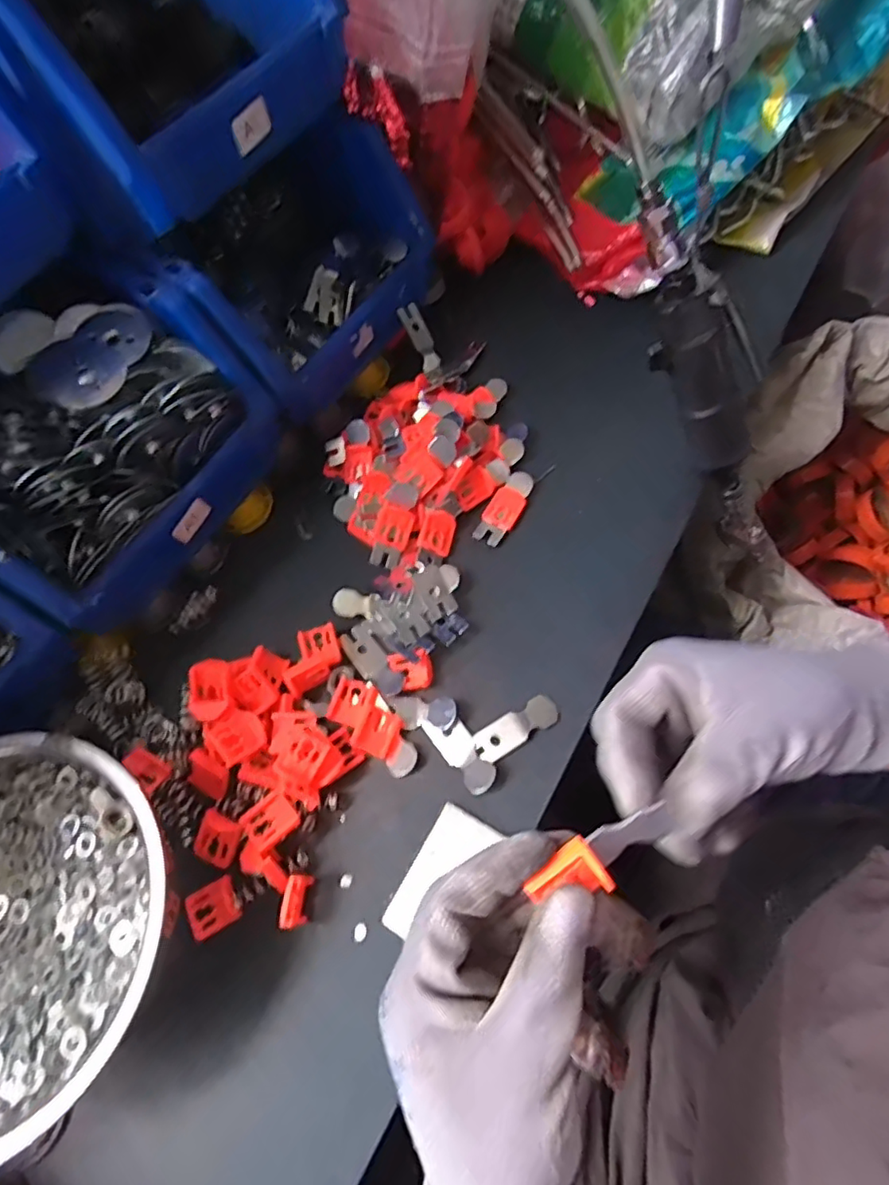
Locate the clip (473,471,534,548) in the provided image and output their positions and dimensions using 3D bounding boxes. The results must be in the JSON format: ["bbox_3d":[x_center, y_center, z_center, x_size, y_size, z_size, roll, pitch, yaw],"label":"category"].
[{"bbox_3d":[0.045,-0.064,0.440,0.025,0.007,0.065,30,71,17],"label":"clip"}]

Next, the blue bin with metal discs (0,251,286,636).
[{"bbox_3d":[-0.231,-0.106,0.387,0.168,0.108,0.194,34,72,18],"label":"blue bin with metal discs"}]

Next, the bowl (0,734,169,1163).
[{"bbox_3d":[-0.230,0.167,0.308,0.179,0.073,0.186,-2,65,4],"label":"bowl"}]

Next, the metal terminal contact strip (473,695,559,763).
[{"bbox_3d":[0.047,0.087,0.382,0.057,0.004,0.021,-30,66,-10],"label":"metal terminal contact strip"}]

